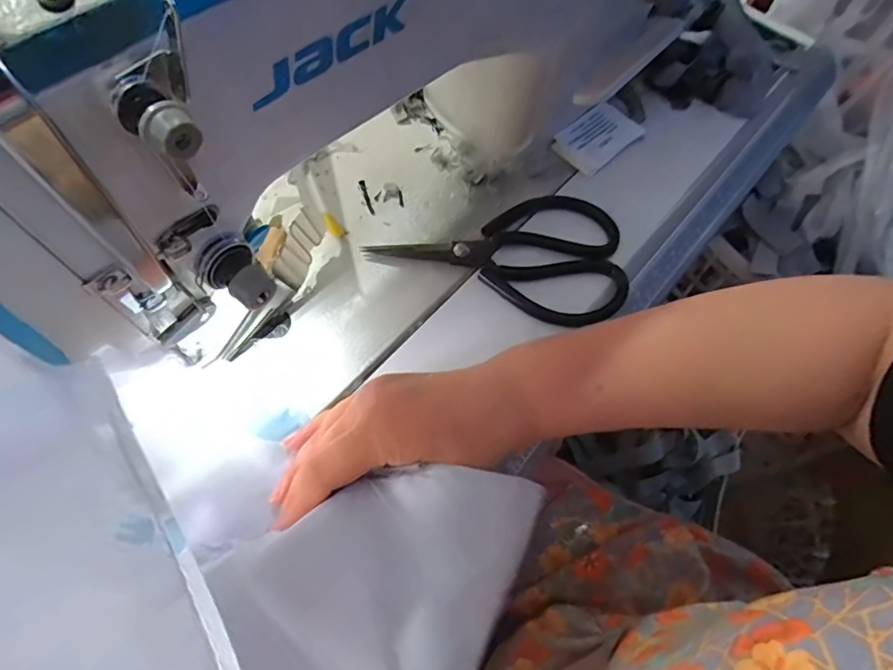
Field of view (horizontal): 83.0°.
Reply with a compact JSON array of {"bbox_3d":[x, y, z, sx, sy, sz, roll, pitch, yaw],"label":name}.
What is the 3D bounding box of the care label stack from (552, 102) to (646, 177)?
[{"bbox_3d":[0.128,-0.168,0.428,0.073,0.011,0.047,-39,73,-20],"label":"care label stack"}]

